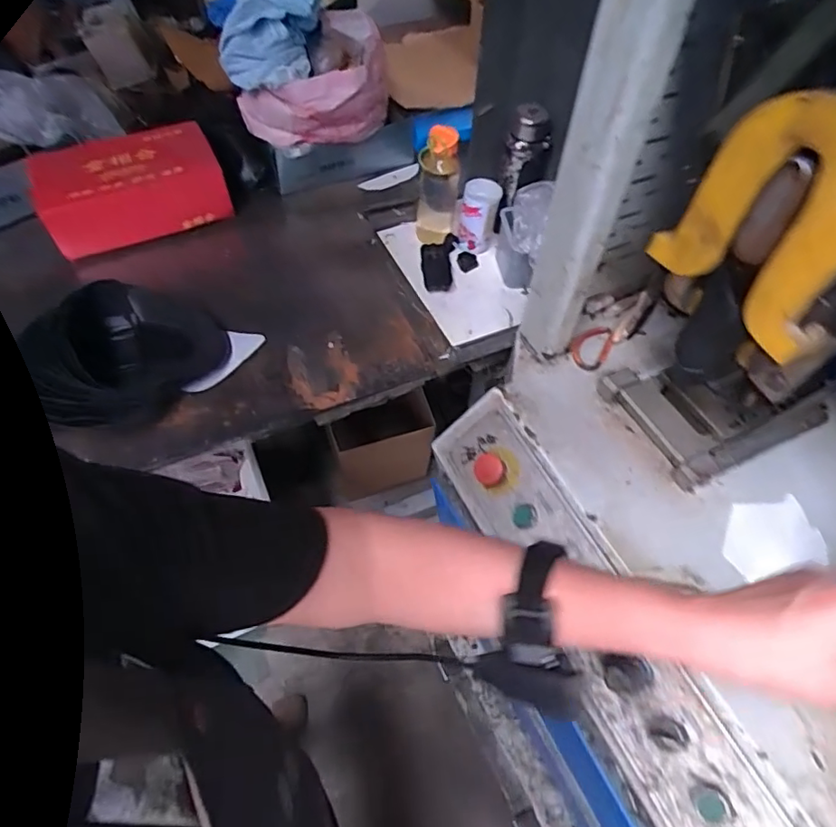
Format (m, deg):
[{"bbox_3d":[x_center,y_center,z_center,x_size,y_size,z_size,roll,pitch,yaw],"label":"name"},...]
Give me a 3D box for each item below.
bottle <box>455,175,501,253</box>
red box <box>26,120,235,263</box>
[{"bbox_3d":[0.107,-0.354,1.026,0.072,0.113,0.064,3,56,1],"label":"bottle"},{"bbox_3d":[-0.529,-0.416,1.047,0.317,0.108,0.196,-21,58,-15],"label":"red box"}]

